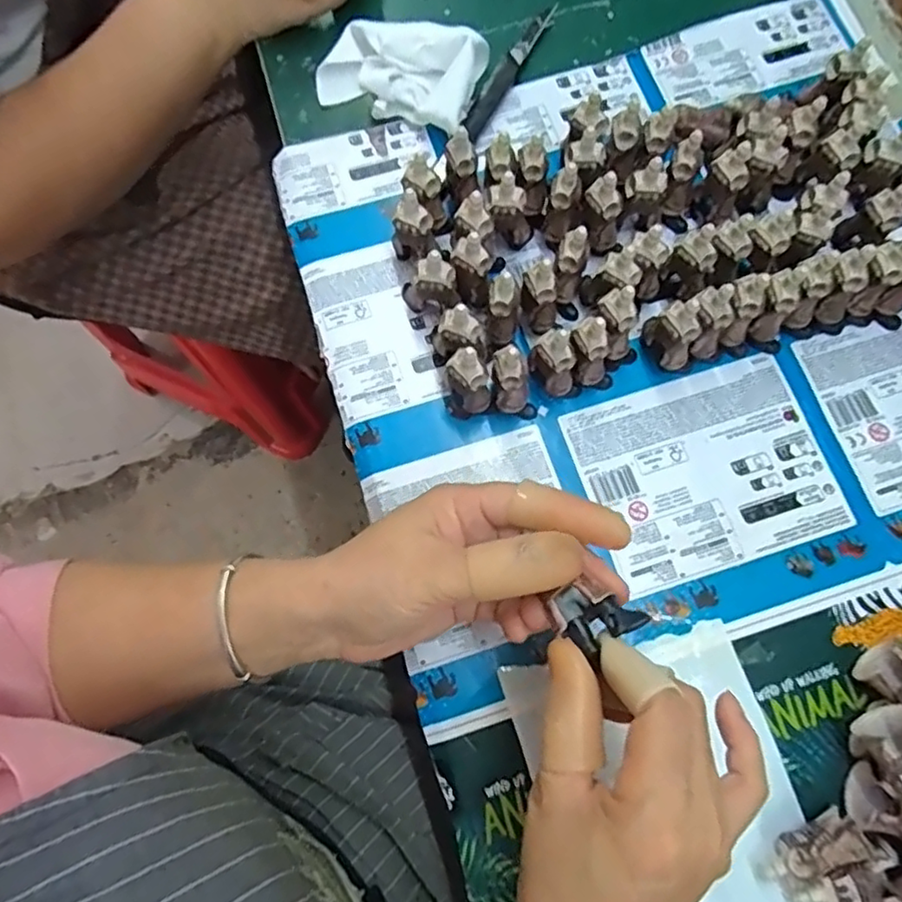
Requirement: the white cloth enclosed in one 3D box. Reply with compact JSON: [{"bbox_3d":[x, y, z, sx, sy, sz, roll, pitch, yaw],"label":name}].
[{"bbox_3d":[-0.035,-0.254,0.411,0.105,0.032,0.062,17,76,6],"label":"white cloth"}]

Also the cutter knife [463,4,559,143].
[{"bbox_3d":[0.039,-0.261,0.425,0.015,0.010,0.122,27,77,8],"label":"cutter knife"}]

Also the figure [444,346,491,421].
[{"bbox_3d":[0.009,-0.036,0.336,0.024,0.058,0.020,-2,75,1],"label":"figure"}]

